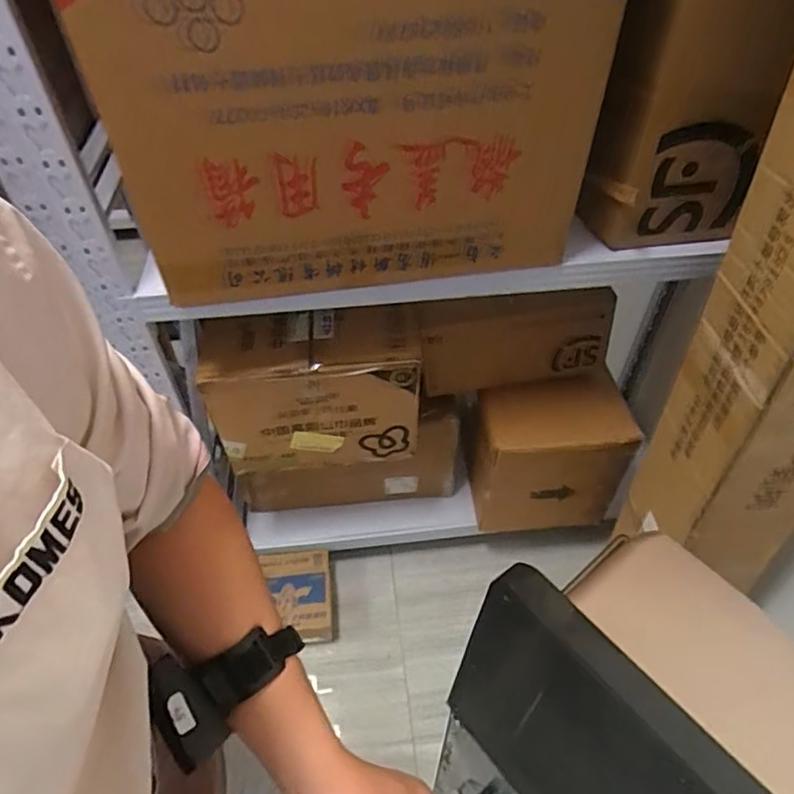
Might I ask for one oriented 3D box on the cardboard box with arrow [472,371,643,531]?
[{"bbox_3d":[0.348,0.155,1.395,0.361,0.391,0.179,-3,48,-2],"label":"cardboard box with arrow"}]

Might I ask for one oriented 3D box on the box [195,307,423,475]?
[{"bbox_3d":[-0.156,-0.016,1.135,0.393,0.313,0.142,-4,49,-3],"label":"box"}]

